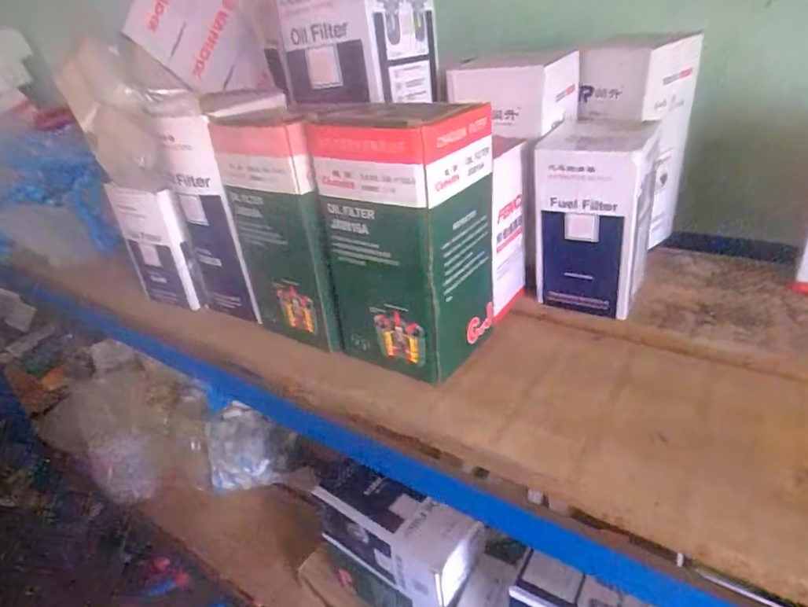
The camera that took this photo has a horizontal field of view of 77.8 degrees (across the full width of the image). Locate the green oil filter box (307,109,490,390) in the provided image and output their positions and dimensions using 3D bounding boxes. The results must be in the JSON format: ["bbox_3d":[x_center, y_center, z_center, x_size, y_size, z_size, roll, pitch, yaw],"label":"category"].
[{"bbox_3d":[0.004,-0.055,0.405,0.105,0.197,0.097,15,35,31],"label":"green oil filter box"}]

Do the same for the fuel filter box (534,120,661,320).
[{"bbox_3d":[0.176,-0.078,0.471,0.091,0.156,0.083,13,34,29],"label":"fuel filter box"}]

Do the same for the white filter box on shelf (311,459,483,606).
[{"bbox_3d":[-0.016,0.295,0.658,0.221,0.096,0.090,15,35,31],"label":"white filter box on shelf"}]

